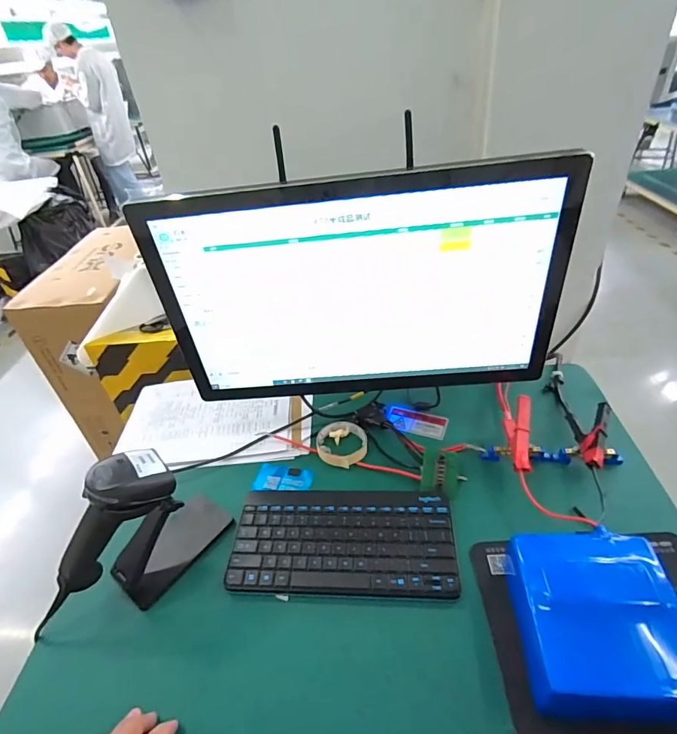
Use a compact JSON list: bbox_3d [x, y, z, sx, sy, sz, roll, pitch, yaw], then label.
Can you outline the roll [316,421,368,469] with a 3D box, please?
[{"bbox_3d":[0.006,0.124,0.686,0.079,0.022,0.094,-4,38,3],"label":"roll"}]

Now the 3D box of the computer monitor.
[{"bbox_3d":[0.026,-0.092,0.581,0.517,0.302,0.067,-3,36,7],"label":"computer monitor"}]

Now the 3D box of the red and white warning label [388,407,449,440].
[{"bbox_3d":[0.132,0.095,0.722,0.096,0.010,0.047,12,52,12],"label":"red and white warning label"}]

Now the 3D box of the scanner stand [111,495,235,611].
[{"bbox_3d":[-0.220,0.216,0.557,0.065,0.084,0.148,23,47,32],"label":"scanner stand"}]

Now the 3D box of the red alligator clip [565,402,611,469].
[{"bbox_3d":[0.360,0.100,0.616,0.051,0.039,0.118,9,41,19],"label":"red alligator clip"}]

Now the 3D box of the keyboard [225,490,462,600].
[{"bbox_3d":[0.007,0.220,0.564,0.279,0.021,0.152,0,38,8],"label":"keyboard"}]

